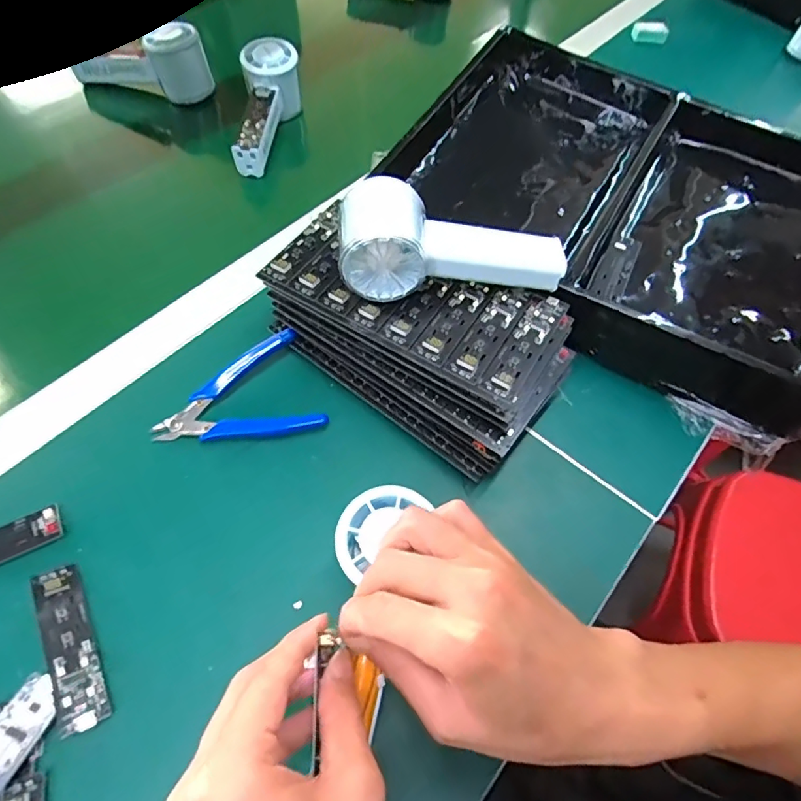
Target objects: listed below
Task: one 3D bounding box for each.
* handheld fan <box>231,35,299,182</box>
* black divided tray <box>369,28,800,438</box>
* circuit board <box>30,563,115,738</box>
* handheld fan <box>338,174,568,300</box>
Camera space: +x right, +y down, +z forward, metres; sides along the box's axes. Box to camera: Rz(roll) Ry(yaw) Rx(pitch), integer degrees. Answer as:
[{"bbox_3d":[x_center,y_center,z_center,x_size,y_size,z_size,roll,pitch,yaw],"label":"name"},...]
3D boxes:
[{"bbox_3d":[-0.142,-0.299,0.547,0.049,0.055,0.151,7,72,1],"label":"handheld fan"},{"bbox_3d":[0.193,-0.174,0.461,0.362,0.065,0.296,28,62,14],"label":"black divided tray"},{"bbox_3d":[-0.185,0.136,0.293,0.024,0.004,0.090,-14,58,-34],"label":"circuit board"},{"bbox_3d":[0.035,-0.104,0.341,0.152,0.051,0.057,2,59,-2],"label":"handheld fan"}]

